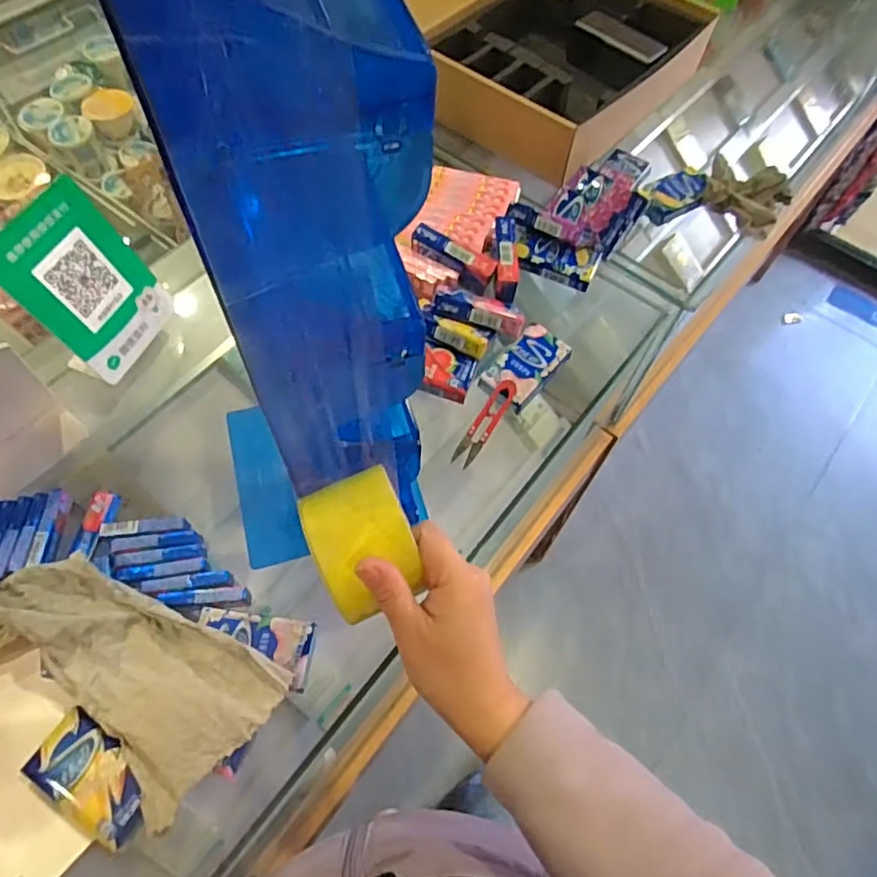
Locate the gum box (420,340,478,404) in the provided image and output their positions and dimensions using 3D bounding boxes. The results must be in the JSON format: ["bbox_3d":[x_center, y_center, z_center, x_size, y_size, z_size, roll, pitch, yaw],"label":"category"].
[{"bbox_3d":[0.009,-0.066,0.612,0.052,0.017,0.055,11,62,3],"label":"gum box"}]

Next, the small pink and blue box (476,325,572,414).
[{"bbox_3d":[0.090,-0.075,0.620,0.053,0.014,0.096,37,66,16],"label":"small pink and blue box"}]

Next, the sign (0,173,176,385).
[{"bbox_3d":[-0.327,-0.143,0.572,0.006,0.161,0.110,11,60,29],"label":"sign"}]

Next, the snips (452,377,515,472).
[{"bbox_3d":[0.045,-0.014,0.595,0.022,0.010,0.095,32,84,14],"label":"snips"}]

